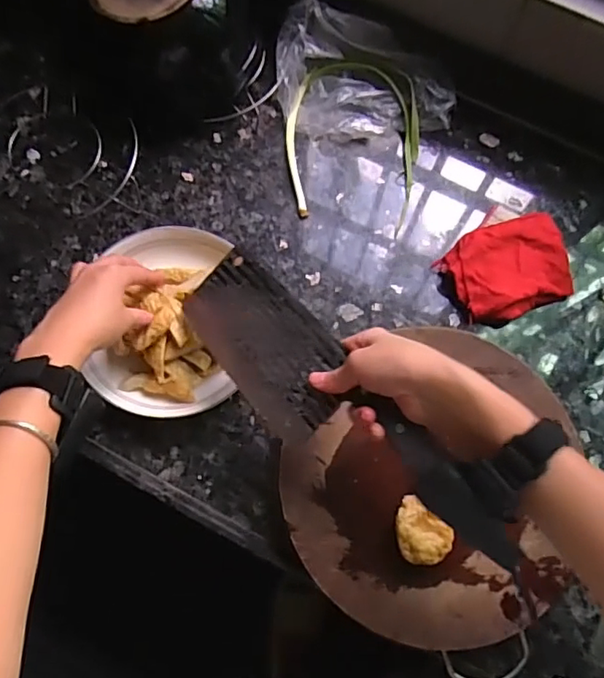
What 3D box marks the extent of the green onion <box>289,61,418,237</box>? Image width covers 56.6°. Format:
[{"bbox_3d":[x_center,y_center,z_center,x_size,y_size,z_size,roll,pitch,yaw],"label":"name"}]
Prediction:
[{"bbox_3d":[0.059,-0.232,0.650,0.160,0.046,0.198,14,73,3],"label":"green onion"}]

